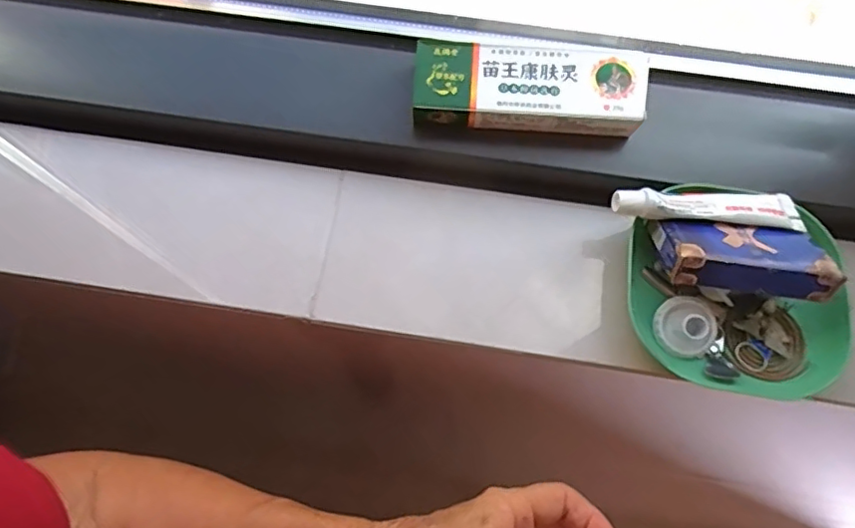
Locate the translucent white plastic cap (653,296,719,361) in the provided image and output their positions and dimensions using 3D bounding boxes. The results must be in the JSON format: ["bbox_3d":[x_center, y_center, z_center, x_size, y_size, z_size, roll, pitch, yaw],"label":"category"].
[{"bbox_3d":[0.156,0.036,0.337,0.035,0.022,0.035,1,65,-1],"label":"translucent white plastic cap"}]

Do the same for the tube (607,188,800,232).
[{"bbox_3d":[0.169,-0.034,0.340,0.114,0.014,0.025,0,65,-2],"label":"tube"}]

